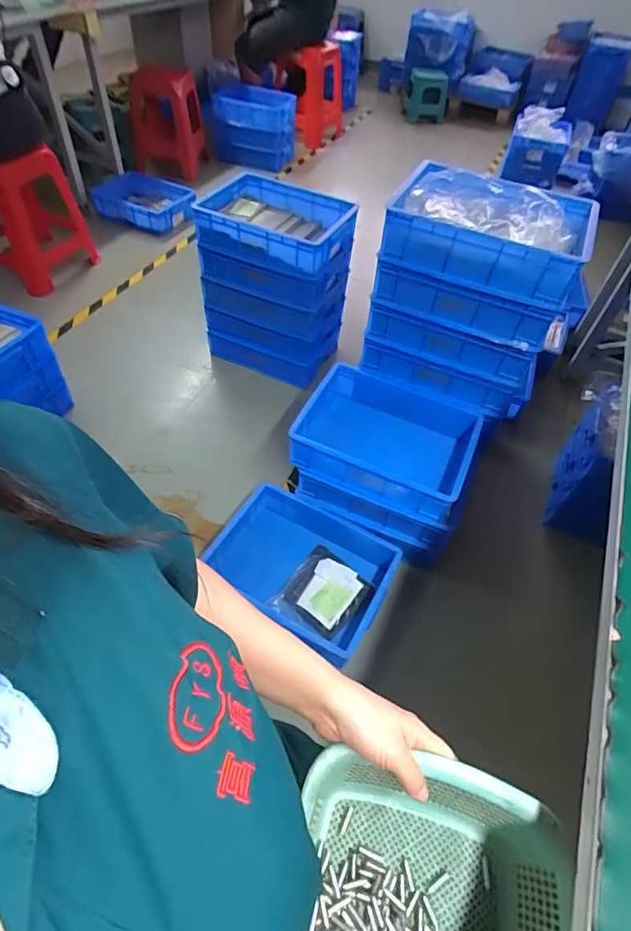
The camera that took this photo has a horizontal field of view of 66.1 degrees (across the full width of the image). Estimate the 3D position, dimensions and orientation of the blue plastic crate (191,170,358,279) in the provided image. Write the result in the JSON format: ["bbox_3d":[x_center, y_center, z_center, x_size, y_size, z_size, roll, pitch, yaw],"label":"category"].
[{"bbox_3d":[-0.123,-0.722,1.426,0.434,0.115,0.306,24,53,13],"label":"blue plastic crate"}]

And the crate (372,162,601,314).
[{"bbox_3d":[0.362,-0.500,1.028,0.387,0.128,0.269,20,52,11],"label":"crate"}]

